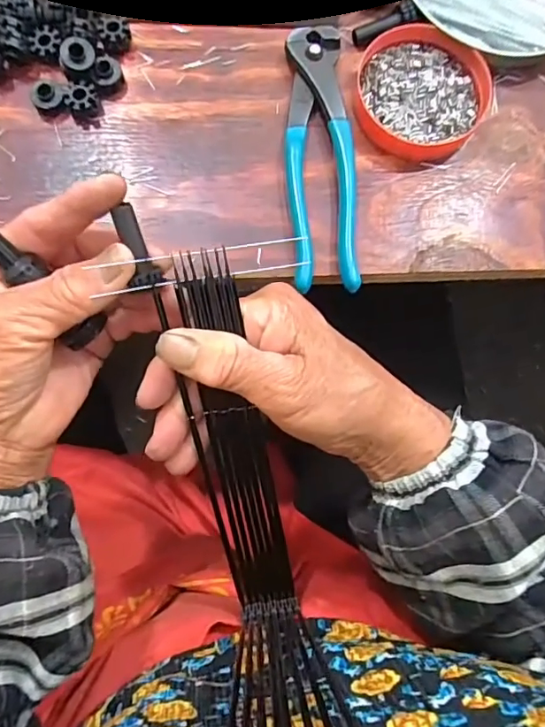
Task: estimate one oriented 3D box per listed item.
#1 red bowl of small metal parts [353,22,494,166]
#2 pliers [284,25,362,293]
[{"bbox_3d":[0.090,-0.164,0.313,0.078,0.014,0.082,1,79,-3],"label":"red bowl of small metal parts"},{"bbox_3d":[0.027,-0.122,0.303,0.039,0.014,0.162,-4,80,-4],"label":"pliers"}]

